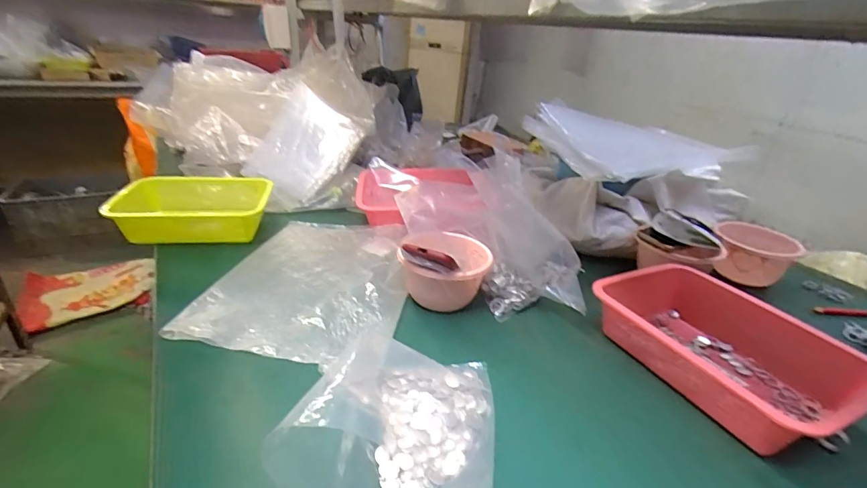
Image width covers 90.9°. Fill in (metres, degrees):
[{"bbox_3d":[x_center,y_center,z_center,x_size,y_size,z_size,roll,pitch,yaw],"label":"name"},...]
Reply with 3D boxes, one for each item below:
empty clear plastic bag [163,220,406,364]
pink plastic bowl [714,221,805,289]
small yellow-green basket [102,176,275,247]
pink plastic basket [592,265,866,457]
[{"bbox_3d":[-0.194,0.055,0.736,0.296,0.027,0.395,5,26,4],"label":"empty clear plastic bag"},{"bbox_3d":[0.620,0.024,0.838,0.141,0.091,0.109,25,32,35],"label":"pink plastic bowl"},{"bbox_3d":[-0.479,-0.067,0.860,0.276,0.072,0.210,-3,27,-16],"label":"small yellow-green basket"},{"bbox_3d":[0.403,0.143,0.601,0.208,0.083,0.299,-13,31,-32],"label":"pink plastic basket"}]

